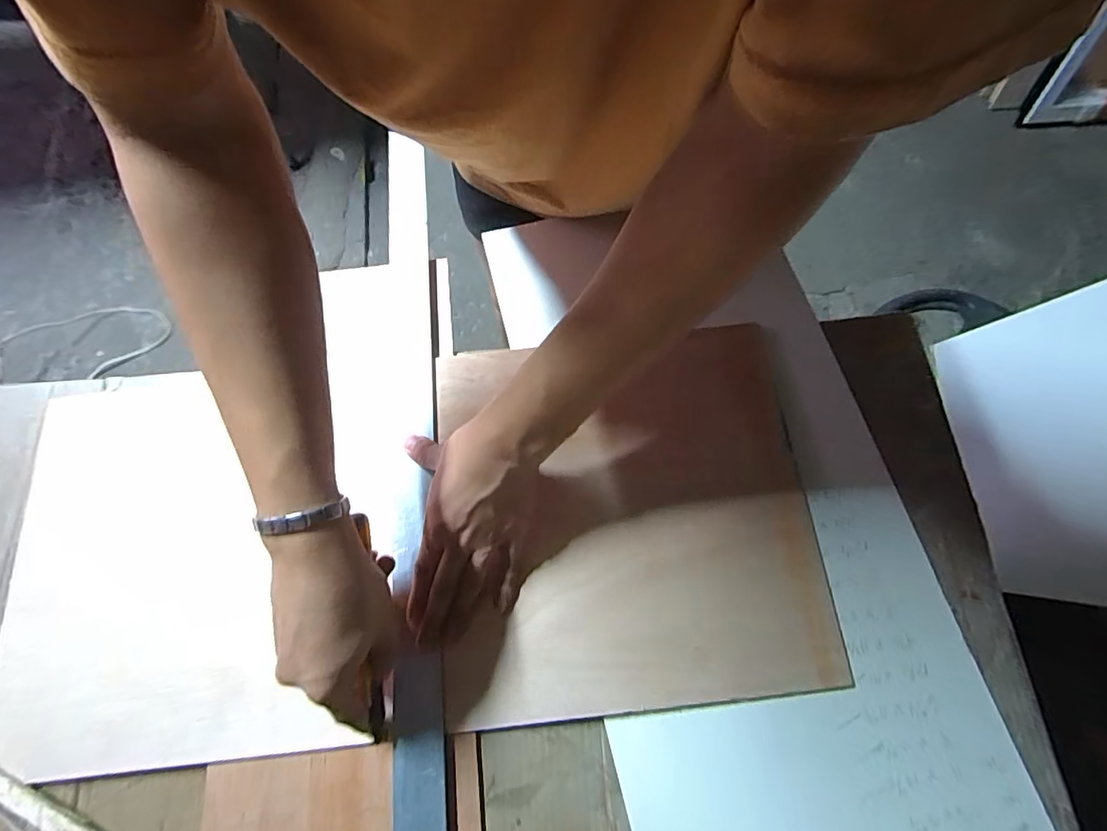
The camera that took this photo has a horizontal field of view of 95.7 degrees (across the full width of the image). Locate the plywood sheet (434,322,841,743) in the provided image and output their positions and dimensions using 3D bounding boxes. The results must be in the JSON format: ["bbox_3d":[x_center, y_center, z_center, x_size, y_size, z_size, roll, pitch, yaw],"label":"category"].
[{"bbox_3d":[0.060,0.077,0.423,0.299,0.014,0.303,-6,71,-1],"label":"plywood sheet"}]

